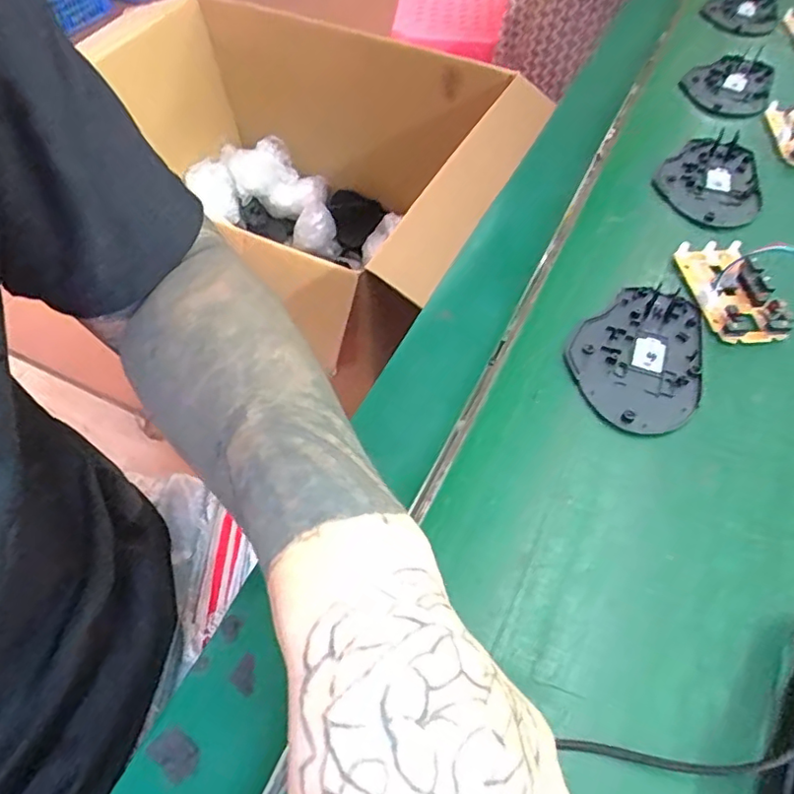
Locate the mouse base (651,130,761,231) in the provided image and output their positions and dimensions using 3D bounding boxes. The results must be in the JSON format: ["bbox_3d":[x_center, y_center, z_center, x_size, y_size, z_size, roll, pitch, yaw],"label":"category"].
[{"bbox_3d":[0.244,-0.168,0.455,0.074,0.010,0.117,29,59,18],"label":"mouse base"}]

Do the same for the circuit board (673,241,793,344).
[{"bbox_3d":[0.210,-0.069,0.372,0.046,0.017,0.077,-6,55,-6],"label":"circuit board"}]

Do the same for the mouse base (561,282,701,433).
[{"bbox_3d":[0.141,-0.028,0.345,0.073,0.006,0.109,22,57,14],"label":"mouse base"}]

